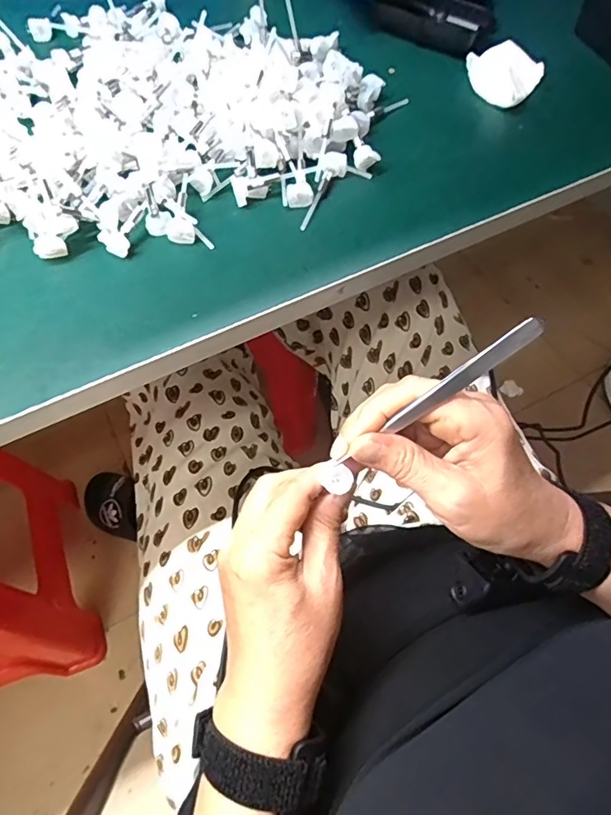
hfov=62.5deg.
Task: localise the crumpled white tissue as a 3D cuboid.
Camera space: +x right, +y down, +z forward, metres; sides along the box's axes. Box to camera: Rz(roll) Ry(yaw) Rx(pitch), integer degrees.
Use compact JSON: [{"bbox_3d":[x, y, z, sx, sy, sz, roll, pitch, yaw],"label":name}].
[{"bbox_3d":[0.167,-0.285,0.432,0.061,0.018,0.068,33,65,16],"label":"crumpled white tissue"}]

